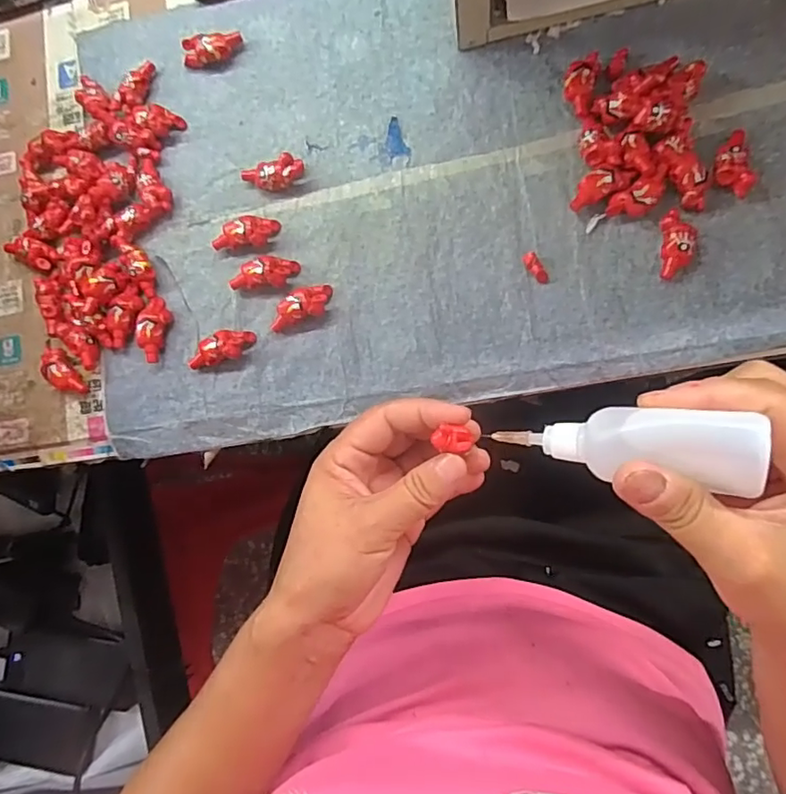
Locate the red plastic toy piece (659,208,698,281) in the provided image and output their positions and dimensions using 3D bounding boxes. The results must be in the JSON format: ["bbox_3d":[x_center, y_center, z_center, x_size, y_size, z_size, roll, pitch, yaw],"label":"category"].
[{"bbox_3d":[0.158,-0.085,0.309,0.018,0.012,0.036,-2,84,9],"label":"red plastic toy piece"}]

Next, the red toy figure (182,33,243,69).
[{"bbox_3d":[-0.120,-0.231,0.368,0.039,0.013,0.019,-2,84,9],"label":"red toy figure"}]

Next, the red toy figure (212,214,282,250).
[{"bbox_3d":[-0.093,-0.103,0.351,0.040,0.015,0.018,-3,84,9],"label":"red toy figure"}]

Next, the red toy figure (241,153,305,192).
[{"bbox_3d":[-0.075,-0.140,0.352,0.040,0.014,0.018,-13,82,8],"label":"red toy figure"}]

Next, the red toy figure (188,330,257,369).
[{"bbox_3d":[-0.107,-0.030,0.345,0.042,0.014,0.017,-13,82,8],"label":"red toy figure"}]

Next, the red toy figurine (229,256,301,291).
[{"bbox_3d":[-0.080,-0.077,0.346,0.042,0.015,0.019,-3,84,9],"label":"red toy figurine"}]

